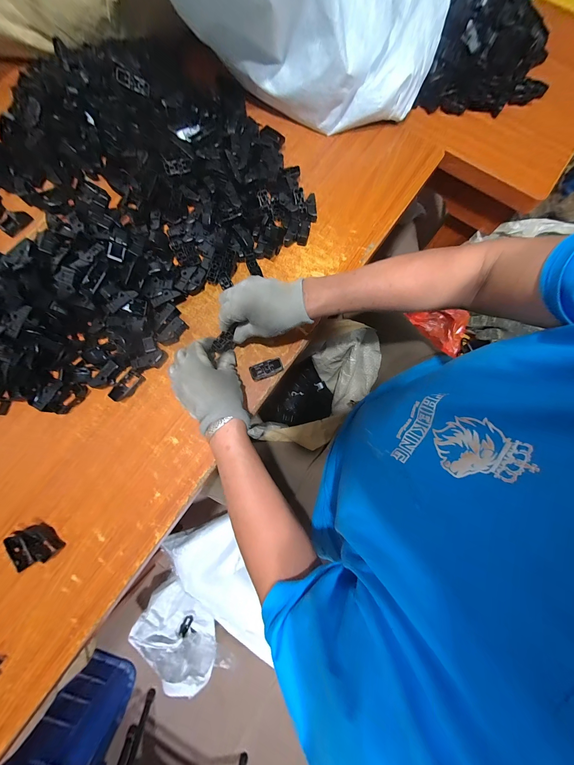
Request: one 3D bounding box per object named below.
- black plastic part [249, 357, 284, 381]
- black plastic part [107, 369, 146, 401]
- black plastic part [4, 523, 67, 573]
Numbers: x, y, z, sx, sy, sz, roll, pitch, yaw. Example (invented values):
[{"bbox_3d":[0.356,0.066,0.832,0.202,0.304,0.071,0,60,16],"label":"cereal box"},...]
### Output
[{"bbox_3d":[-0.031,-0.019,0.385,0.049,0.018,0.024,-18,80,-4],"label":"black plastic part"},{"bbox_3d":[-0.242,0.005,0.379,0.026,0.015,0.049,35,81,6],"label":"black plastic part"},{"bbox_3d":[-0.339,0.218,0.335,0.059,0.020,0.043,42,82,7],"label":"black plastic part"}]

